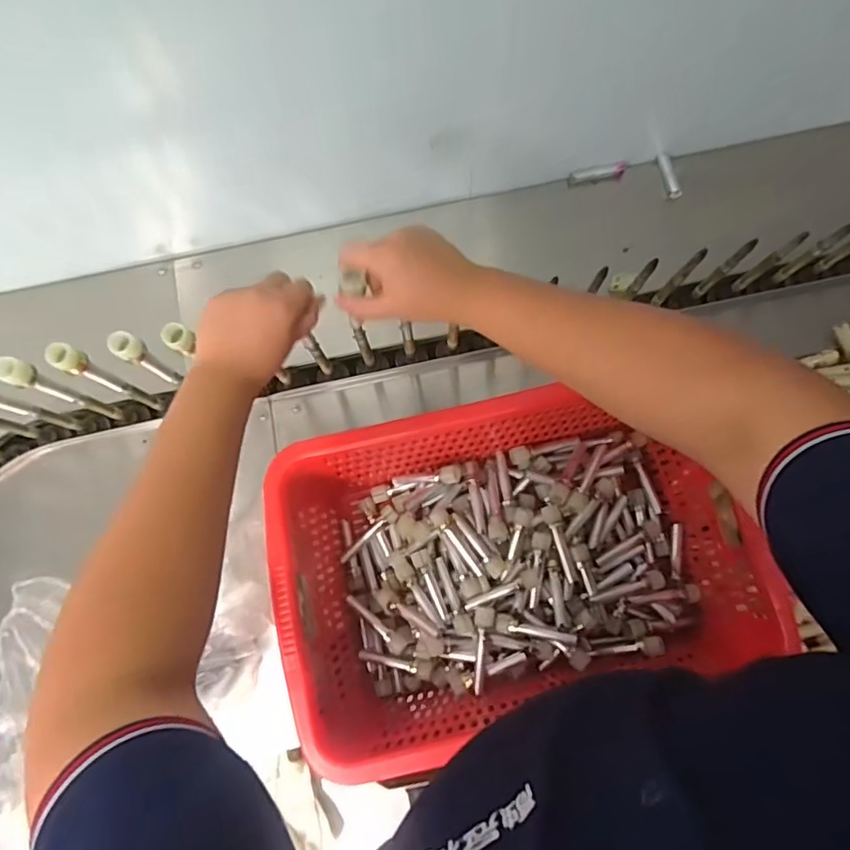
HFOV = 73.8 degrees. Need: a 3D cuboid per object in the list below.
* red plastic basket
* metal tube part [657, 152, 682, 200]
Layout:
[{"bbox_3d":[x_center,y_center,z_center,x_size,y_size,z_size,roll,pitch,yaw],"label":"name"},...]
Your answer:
[{"bbox_3d":[0.092,0.172,0.698,0.517,0.161,0.342,-12,76,-2],"label":"red plastic basket"},{"bbox_3d":[0.318,-0.324,0.735,0.015,0.014,0.067,-12,76,-2],"label":"metal tube part"}]

